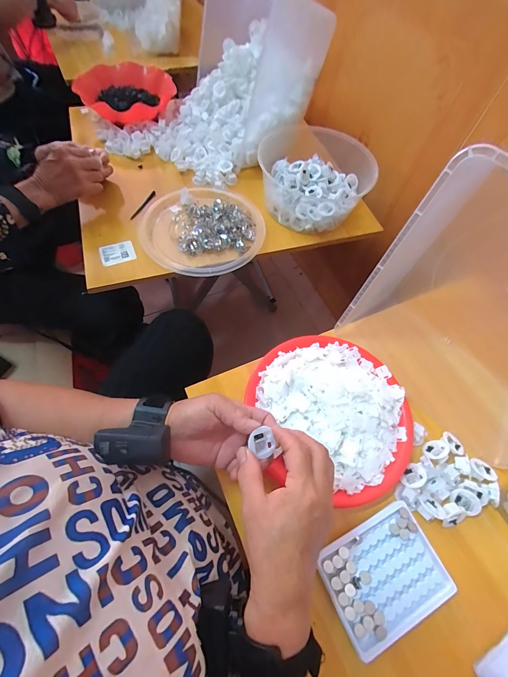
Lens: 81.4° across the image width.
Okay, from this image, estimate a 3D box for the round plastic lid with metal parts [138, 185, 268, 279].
[{"bbox_3d":[-0.097,-0.217,0.582,0.236,0.023,0.229,2,62,-3],"label":"round plastic lid with metal parts"}]

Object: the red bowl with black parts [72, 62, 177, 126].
[{"bbox_3d":[-0.309,-0.598,0.720,0.218,0.069,0.202,2,62,-3],"label":"red bowl with black parts"}]

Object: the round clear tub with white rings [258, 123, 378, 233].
[{"bbox_3d":[0.133,-0.345,0.620,0.237,0.084,0.227,2,62,-3],"label":"round clear tub with white rings"}]

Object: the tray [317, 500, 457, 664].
[{"bbox_3d":[0.145,0.261,0.329,0.130,0.010,0.096,-21,66,-14],"label":"tray"}]

